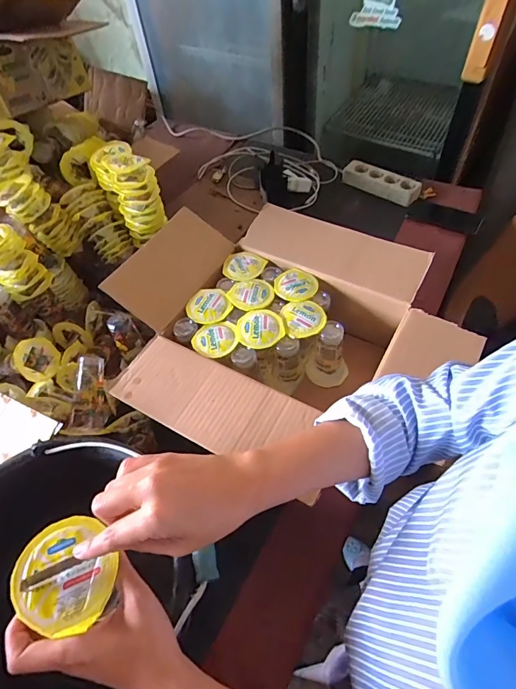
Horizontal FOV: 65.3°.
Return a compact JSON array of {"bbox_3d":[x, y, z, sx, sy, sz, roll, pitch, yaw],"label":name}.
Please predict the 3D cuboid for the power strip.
[{"bbox_3d":[0.314,-0.420,1.032,0.205,0.042,0.058,30,61,22],"label":"power strip"}]

